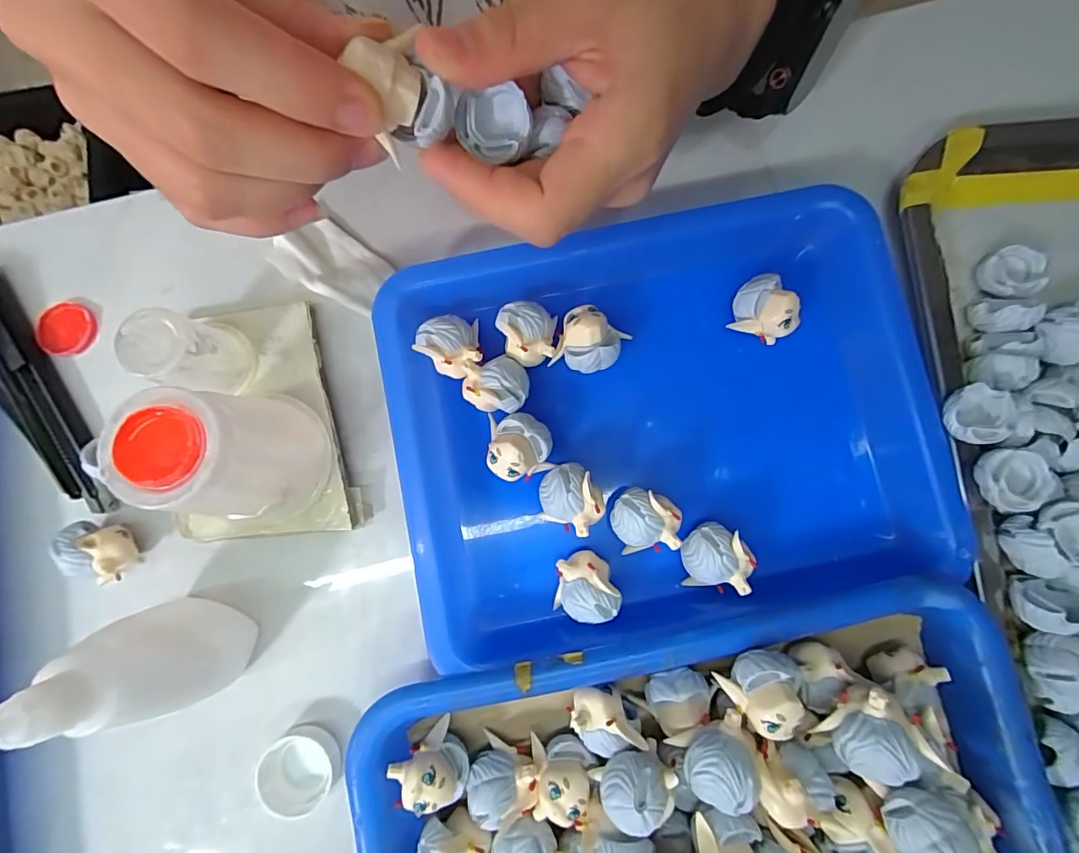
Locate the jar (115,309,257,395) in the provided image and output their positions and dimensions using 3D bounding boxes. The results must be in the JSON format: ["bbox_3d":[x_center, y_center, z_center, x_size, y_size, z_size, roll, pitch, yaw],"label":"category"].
[{"bbox_3d":[-0.145,-0.030,0.204,0.030,0.041,0.033,0,82,0],"label":"jar"}]

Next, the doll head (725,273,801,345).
[{"bbox_3d":[0.097,-0.049,0.210,0.027,0.023,0.022,43,84,6],"label":"doll head"}]

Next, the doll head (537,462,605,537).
[{"bbox_3d":[0.013,0.030,0.199,0.027,0.024,0.025,0,82,0],"label":"doll head"}]

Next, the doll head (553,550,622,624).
[{"bbox_3d":[0.017,0.066,0.196,0.024,0.027,0.027,-21,82,-2],"label":"doll head"}]

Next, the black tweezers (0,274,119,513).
[{"bbox_3d":[-0.239,-0.015,0.222,0.030,0.014,0.134,-34,83,-4],"label":"black tweezers"}]

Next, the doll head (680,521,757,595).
[{"bbox_3d":[0.073,0.054,0.199,0.025,0.031,0.026,0,82,0],"label":"doll head"}]

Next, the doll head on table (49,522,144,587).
[{"bbox_3d":[-0.189,0.054,0.207,0.022,0.025,0.022,11,82,2],"label":"doll head on table"}]

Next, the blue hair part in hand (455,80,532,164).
[{"bbox_3d":[-0.014,-0.097,0.151,0.023,0.013,0.020,7,78,2],"label":"blue hair part in hand"}]

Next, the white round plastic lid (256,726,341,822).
[{"bbox_3d":[-0.100,0.143,0.199,0.030,0.009,0.032,0,82,0],"label":"white round plastic lid"}]

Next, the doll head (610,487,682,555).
[{"bbox_3d":[0.043,0.039,0.199,0.026,0.024,0.026,0,82,0],"label":"doll head"}]

